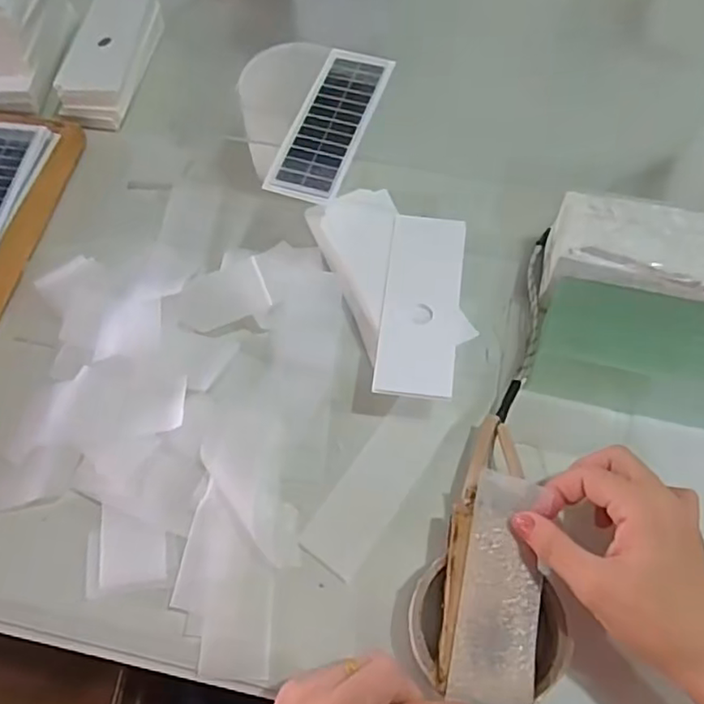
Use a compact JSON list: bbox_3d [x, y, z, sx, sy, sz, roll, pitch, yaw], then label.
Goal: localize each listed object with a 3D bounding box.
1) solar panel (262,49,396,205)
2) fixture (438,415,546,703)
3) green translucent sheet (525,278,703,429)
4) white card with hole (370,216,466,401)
[{"bbox_3d":[-0.014,-0.168,0.455,0.051,0.006,0.139,17,66,10],"label":"solar panel"},{"bbox_3d":[0.084,0.116,0.373,0.052,0.012,0.164,6,59,6],"label":"fixture"},{"bbox_3d":[0.200,0.002,0.426,0.138,0.013,0.082,14,101,15],"label":"green translucent sheet"},{"bbox_3d":[0.049,-0.036,0.434,0.051,0.006,0.140,7,66,6],"label":"white card with hole"}]

